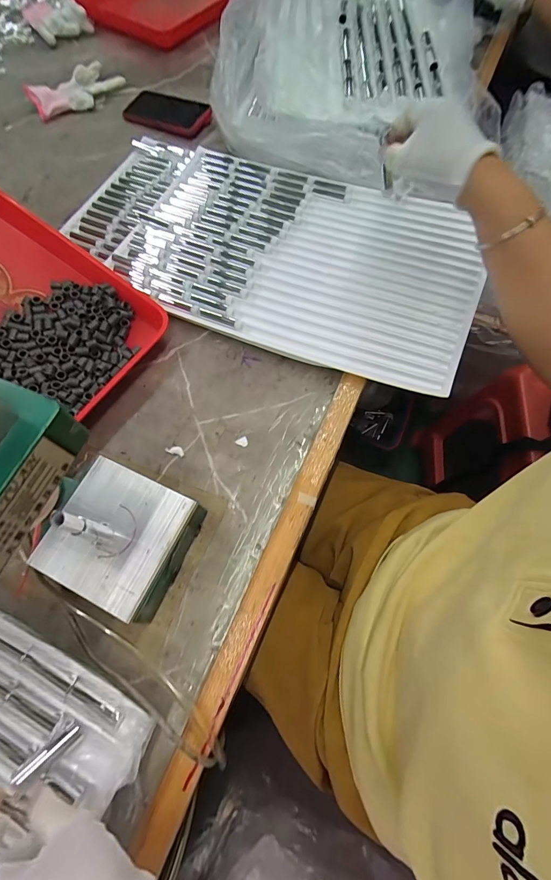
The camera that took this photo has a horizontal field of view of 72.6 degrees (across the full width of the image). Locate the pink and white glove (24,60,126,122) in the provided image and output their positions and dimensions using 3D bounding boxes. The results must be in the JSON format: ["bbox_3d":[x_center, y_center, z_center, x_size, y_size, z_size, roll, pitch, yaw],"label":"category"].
[{"bbox_3d":[-0.379,-0.668,0.719,0.182,0.045,0.073,-17,66,-5],"label":"pink and white glove"}]

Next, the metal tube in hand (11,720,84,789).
[{"bbox_3d":[-0.180,0.249,0.299,0.051,0.011,0.014,-35,68,-30],"label":"metal tube in hand"}]

